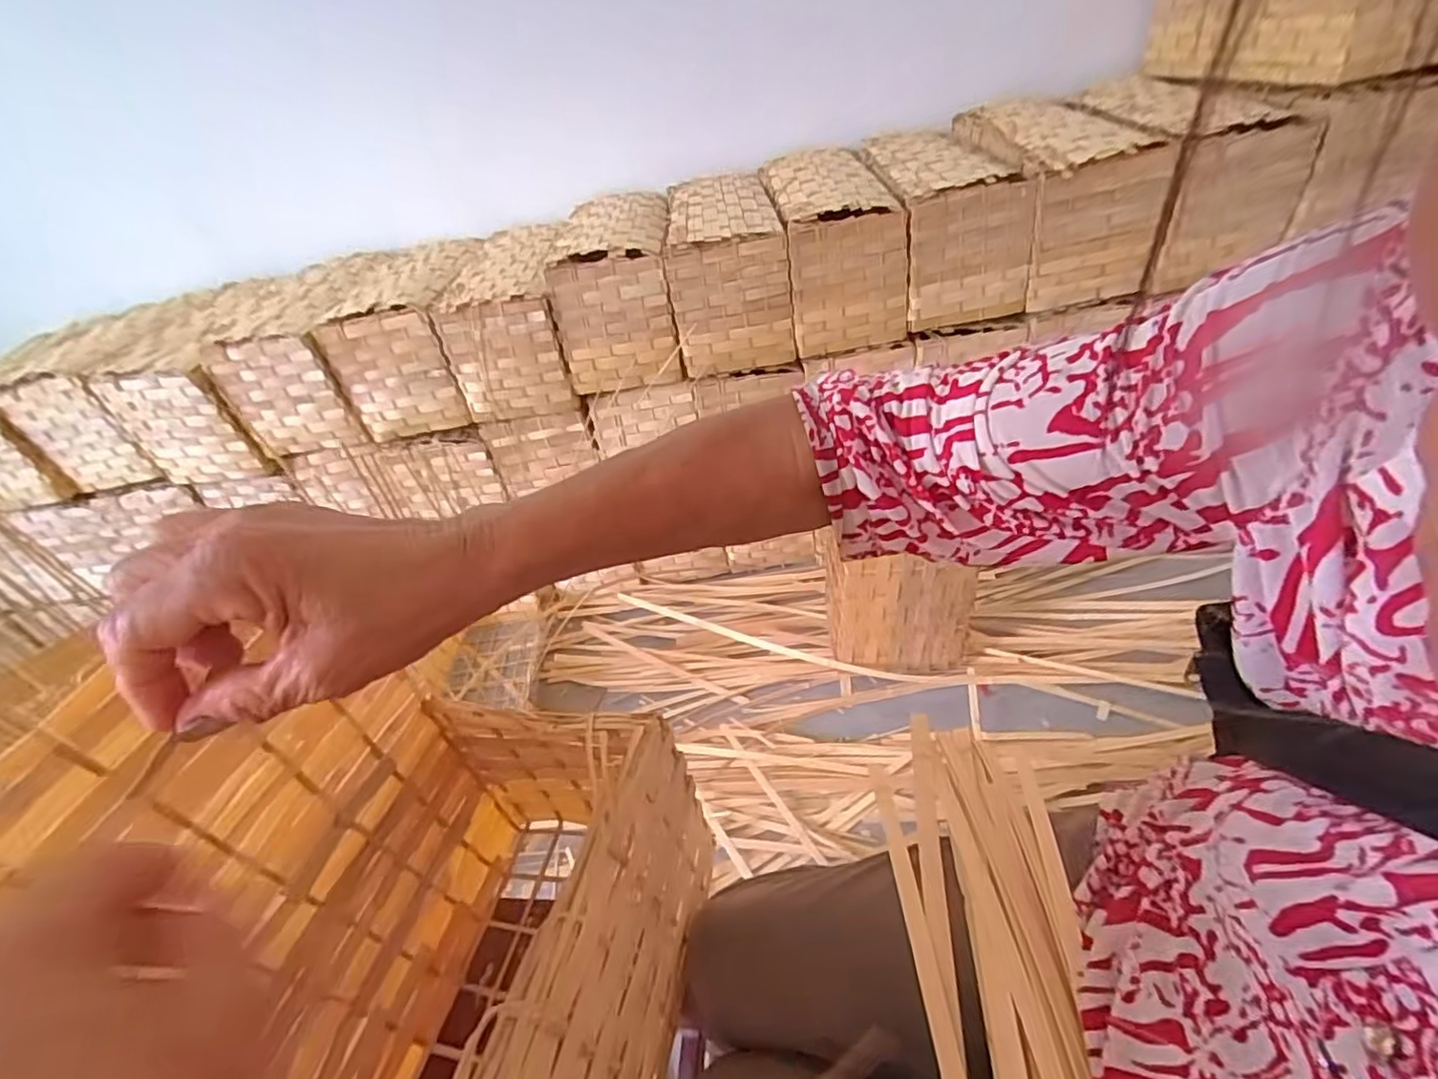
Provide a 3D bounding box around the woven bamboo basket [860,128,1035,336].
[{"bbox_3d":[0.374,-0.546,1.092,0.189,0.209,0.370,-6,39,2],"label":"woven bamboo basket"}]

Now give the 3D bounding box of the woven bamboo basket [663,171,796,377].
[{"bbox_3d":[0.007,-0.476,1.119,0.187,0.217,0.350,-8,39,0],"label":"woven bamboo basket"}]

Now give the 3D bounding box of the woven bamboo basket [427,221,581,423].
[{"bbox_3d":[-0.360,-0.417,1.190,0.211,0.217,0.389,-7,39,1],"label":"woven bamboo basket"}]

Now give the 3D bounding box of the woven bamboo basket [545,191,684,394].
[{"bbox_3d":[-0.178,-0.457,1.147,0.187,0.225,0.373,-6,39,2],"label":"woven bamboo basket"}]

